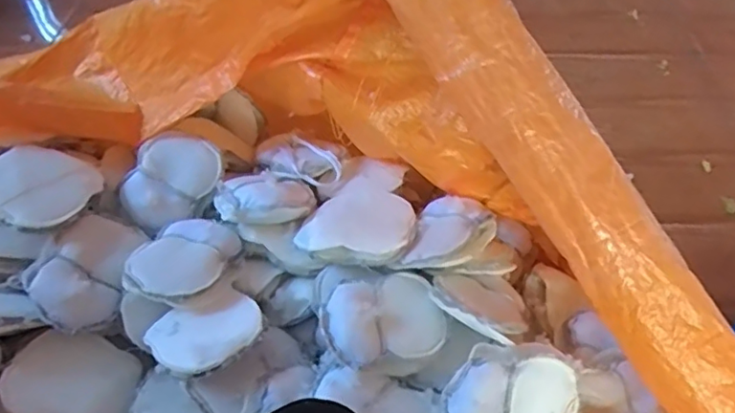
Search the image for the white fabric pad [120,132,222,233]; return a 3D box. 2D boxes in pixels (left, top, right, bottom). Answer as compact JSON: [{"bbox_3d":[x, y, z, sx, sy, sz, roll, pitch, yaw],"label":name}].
[{"bbox_3d":[-0.330,-0.047,0.973,0.134,0.039,0.176,32,68,1],"label":"white fabric pad"}]

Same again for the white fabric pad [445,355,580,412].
[{"bbox_3d":[0.195,0.258,0.775,0.175,0.128,0.030,12,5,-13],"label":"white fabric pad"}]

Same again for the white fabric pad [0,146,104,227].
[{"bbox_3d":[-0.497,-0.032,0.874,0.134,0.034,0.150,36,46,-1],"label":"white fabric pad"}]

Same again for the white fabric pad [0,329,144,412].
[{"bbox_3d":[-0.401,0.245,0.805,0.176,0.033,0.135,28,52,-5],"label":"white fabric pad"}]

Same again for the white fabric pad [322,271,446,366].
[{"bbox_3d":[0.021,0.146,0.814,0.168,0.070,0.133,-8,49,-7],"label":"white fabric pad"}]

